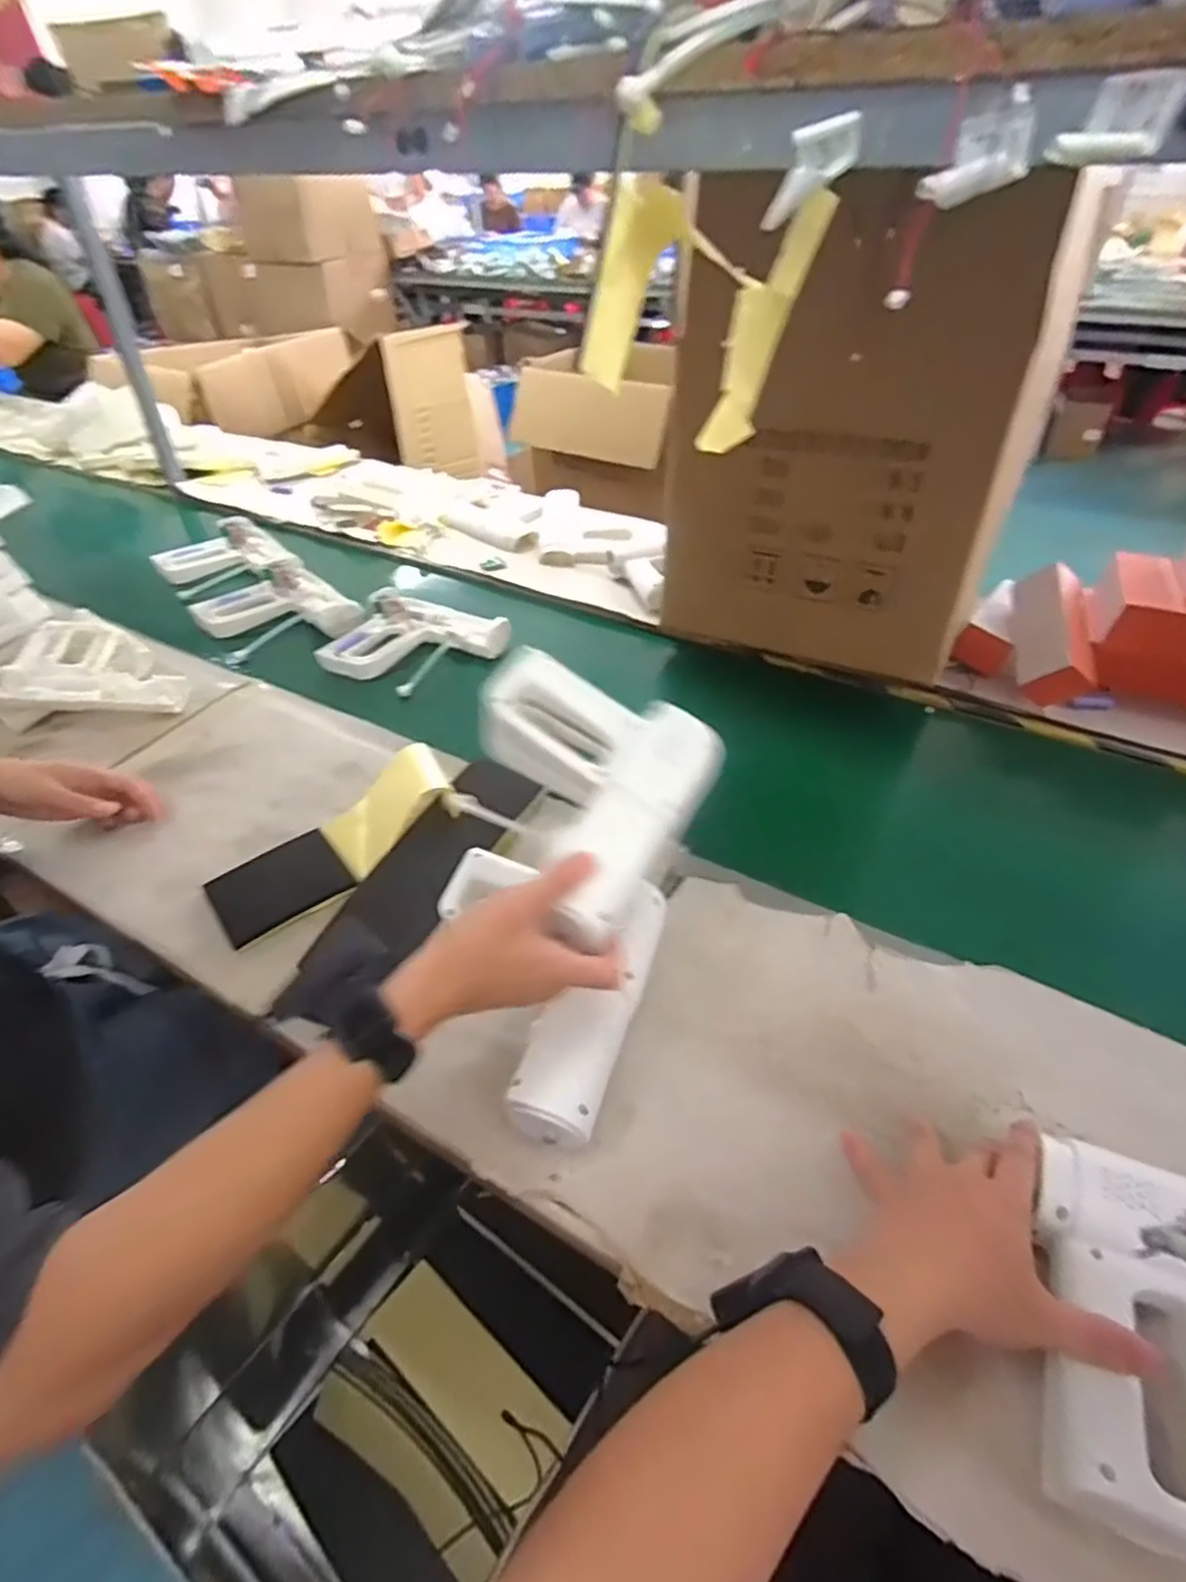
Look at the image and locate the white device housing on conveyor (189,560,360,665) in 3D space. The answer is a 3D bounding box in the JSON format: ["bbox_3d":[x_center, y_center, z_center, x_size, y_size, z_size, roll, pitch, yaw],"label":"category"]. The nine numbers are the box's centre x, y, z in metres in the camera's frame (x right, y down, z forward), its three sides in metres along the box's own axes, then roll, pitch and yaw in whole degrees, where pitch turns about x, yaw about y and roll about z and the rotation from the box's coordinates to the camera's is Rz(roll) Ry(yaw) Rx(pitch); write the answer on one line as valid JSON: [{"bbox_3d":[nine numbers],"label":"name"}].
[{"bbox_3d":[-0.473,-0.270,1.047,0.205,0.046,0.219,-27,48,-25],"label":"white device housing on conveyor"}]

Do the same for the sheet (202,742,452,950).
[{"bbox_3d":[-0.250,0.050,0.696,0.248,0.034,0.093,-40,54,-17],"label":"sheet"}]

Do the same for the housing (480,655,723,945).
[{"bbox_3d":[-0.021,-0.006,0.539,0.194,0.063,0.210,31,54,11],"label":"housing"}]

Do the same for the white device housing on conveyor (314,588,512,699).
[{"bbox_3d":[-0.249,-0.205,0.980,0.230,0.047,0.174,17,45,19],"label":"white device housing on conveyor"}]

